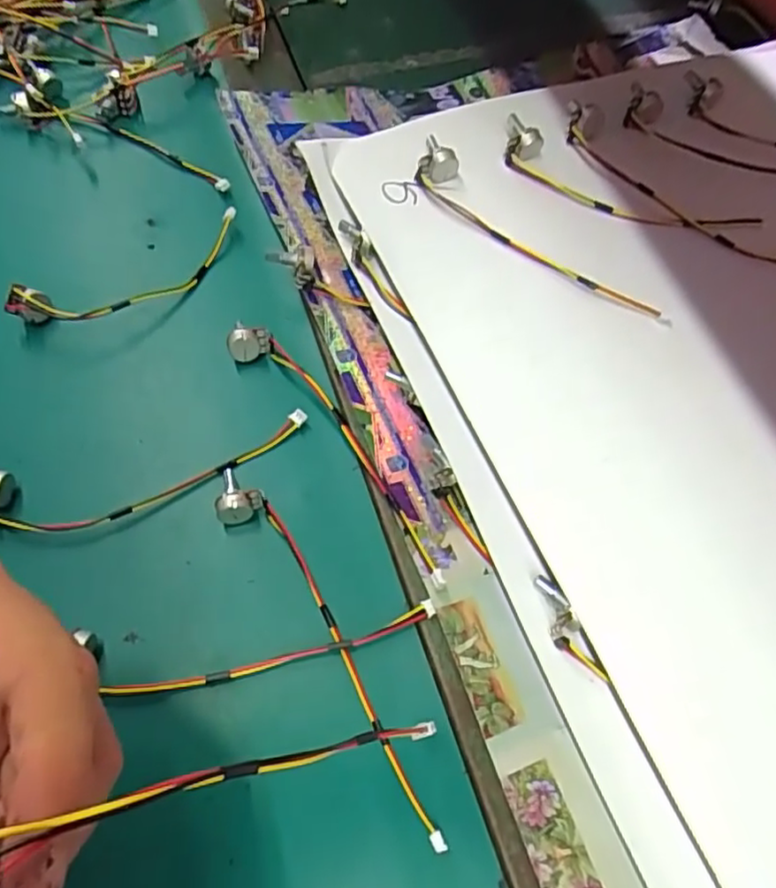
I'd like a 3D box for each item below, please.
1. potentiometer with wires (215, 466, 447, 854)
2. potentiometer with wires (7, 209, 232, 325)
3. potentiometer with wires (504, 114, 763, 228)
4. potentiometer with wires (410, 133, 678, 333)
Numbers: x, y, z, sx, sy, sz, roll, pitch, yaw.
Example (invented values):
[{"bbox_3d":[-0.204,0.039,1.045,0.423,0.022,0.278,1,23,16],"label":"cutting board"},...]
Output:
[{"bbox_3d":[-0.026,0.079,0.272,0.021,0.017,0.179,-33,68,-17],"label":"potentiometer with wires"},{"bbox_3d":[-0.135,-0.091,0.352,0.132,0.022,0.036,-32,68,-17],"label":"potentiometer with wires"},{"bbox_3d":[0.130,-0.138,0.352,0.144,0.028,0.027,21,64,9],"label":"potentiometer with wires"},{"bbox_3d":[0.074,-0.108,0.334,0.159,0.022,0.024,40,68,17],"label":"potentiometer with wires"}]

